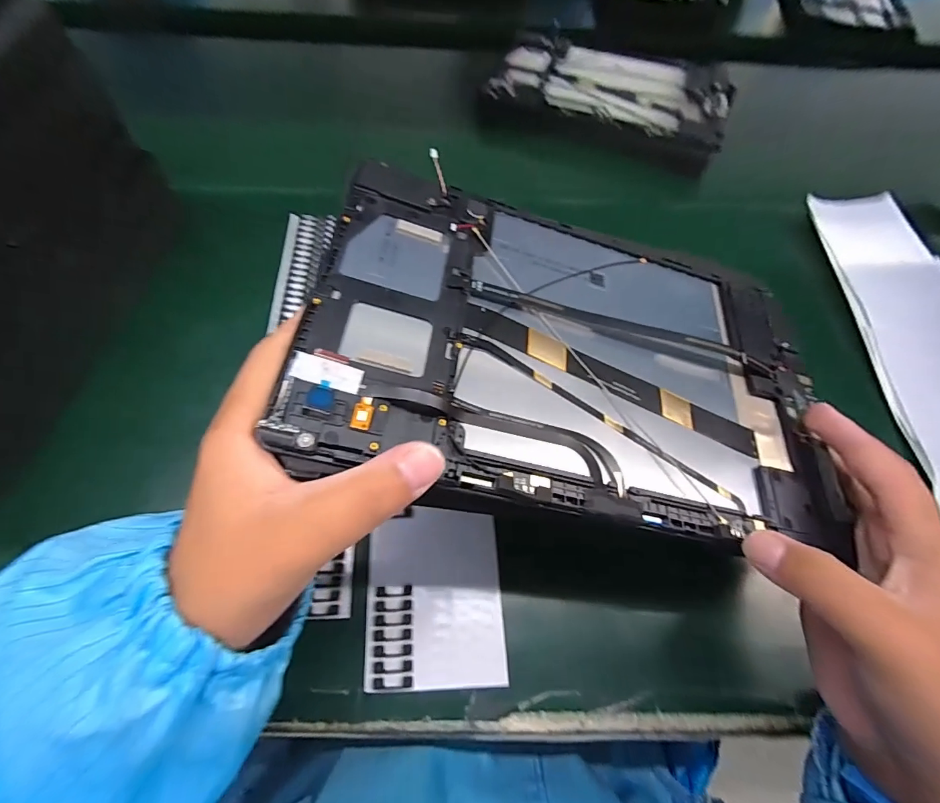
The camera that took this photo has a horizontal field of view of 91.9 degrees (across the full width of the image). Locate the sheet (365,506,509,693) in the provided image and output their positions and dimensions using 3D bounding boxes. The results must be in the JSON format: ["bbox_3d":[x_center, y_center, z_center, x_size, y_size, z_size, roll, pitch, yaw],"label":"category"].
[{"bbox_3d":[-0.019,0.103,0.244,0.070,0.004,0.088,-2,61,-4],"label":"sheet"}]

